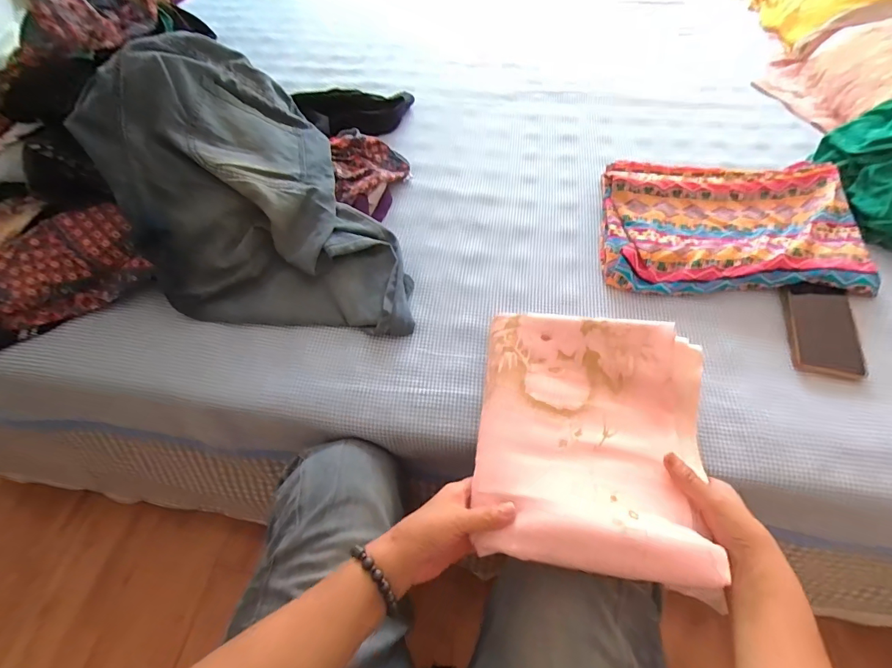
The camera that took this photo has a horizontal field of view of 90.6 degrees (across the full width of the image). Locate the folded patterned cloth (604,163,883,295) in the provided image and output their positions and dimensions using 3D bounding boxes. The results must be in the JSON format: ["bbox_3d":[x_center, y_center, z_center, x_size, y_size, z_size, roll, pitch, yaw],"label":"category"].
[{"bbox_3d":[0.422,-0.172,0.670,0.365,0.044,0.258,1,55,3],"label":"folded patterned cloth"}]

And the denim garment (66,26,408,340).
[{"bbox_3d":[-0.247,-0.162,0.587,0.280,0.287,0.390,-30,59,-18],"label":"denim garment"}]

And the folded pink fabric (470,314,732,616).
[{"bbox_3d":[0.151,0.098,0.467,0.228,0.035,0.275,8,55,8],"label":"folded pink fabric"}]

